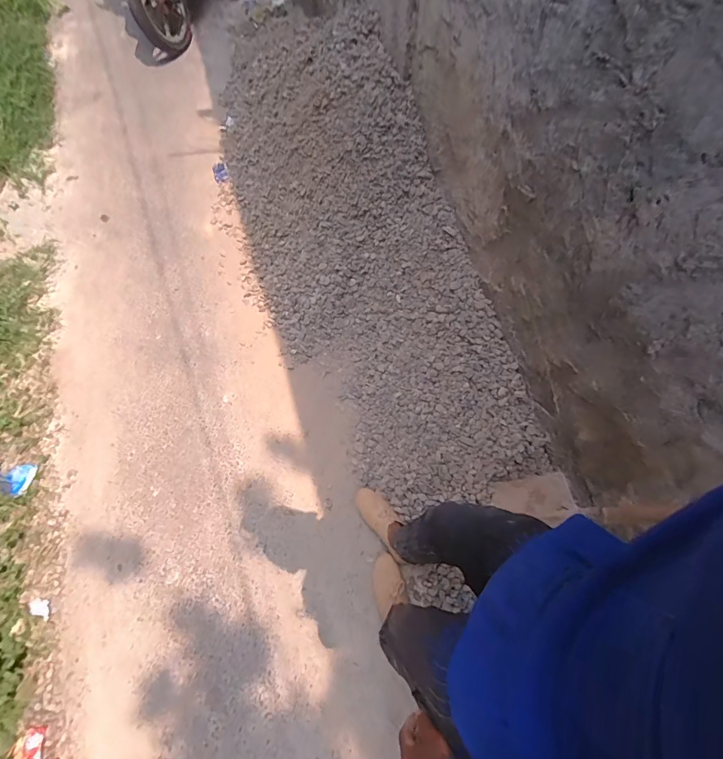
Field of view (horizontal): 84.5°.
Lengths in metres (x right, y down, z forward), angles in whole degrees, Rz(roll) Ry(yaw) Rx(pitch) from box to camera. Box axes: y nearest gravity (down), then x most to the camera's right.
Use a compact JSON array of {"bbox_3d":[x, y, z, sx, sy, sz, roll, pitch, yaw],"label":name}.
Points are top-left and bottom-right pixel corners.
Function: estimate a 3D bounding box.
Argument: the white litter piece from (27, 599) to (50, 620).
[{"bbox_3d":[-1.019,0.725,1.265,0.088,0.010,0.046,16,65,9],"label":"white litter piece"}]

